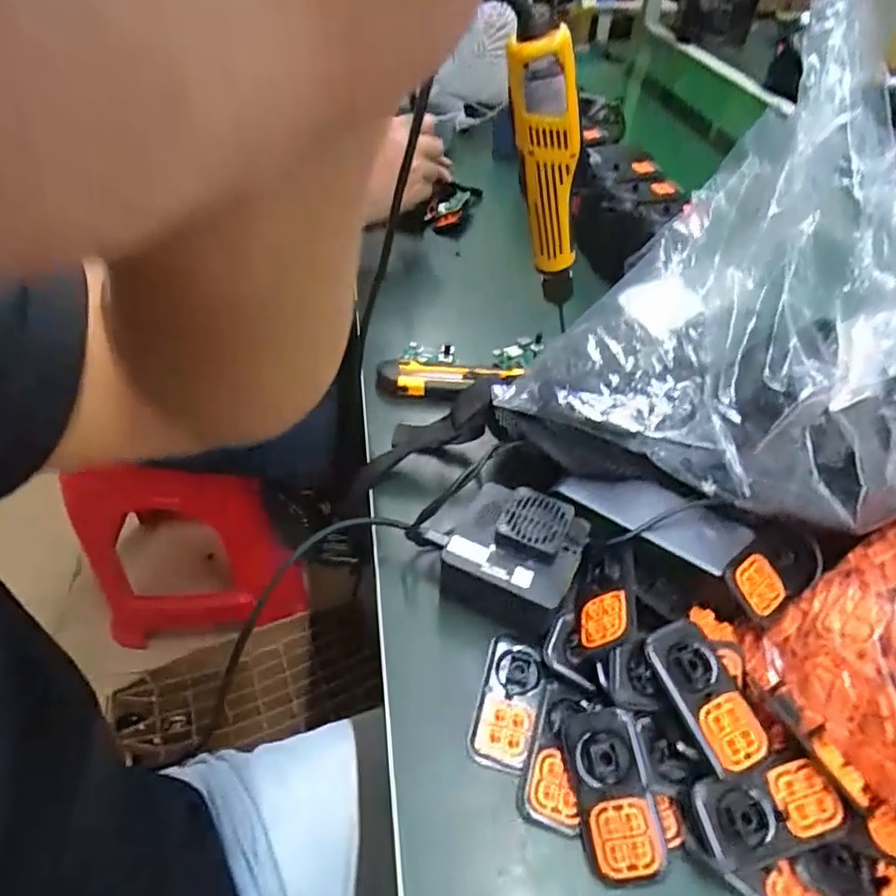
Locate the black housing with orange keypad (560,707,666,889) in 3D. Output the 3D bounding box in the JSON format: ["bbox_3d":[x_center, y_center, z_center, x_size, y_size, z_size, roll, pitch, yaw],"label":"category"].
[{"bbox_3d":[0.085,0.178,0.305,0.039,0.010,0.076,-16,57,8],"label":"black housing with orange keypad"}]

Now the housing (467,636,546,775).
[{"bbox_3d":[0.036,0.148,0.348,0.036,0.009,0.072,14,46,10],"label":"housing"}]

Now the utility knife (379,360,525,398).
[{"bbox_3d":[0.003,-0.065,0.540,0.129,0.025,0.043,2,46,-2],"label":"utility knife"}]

